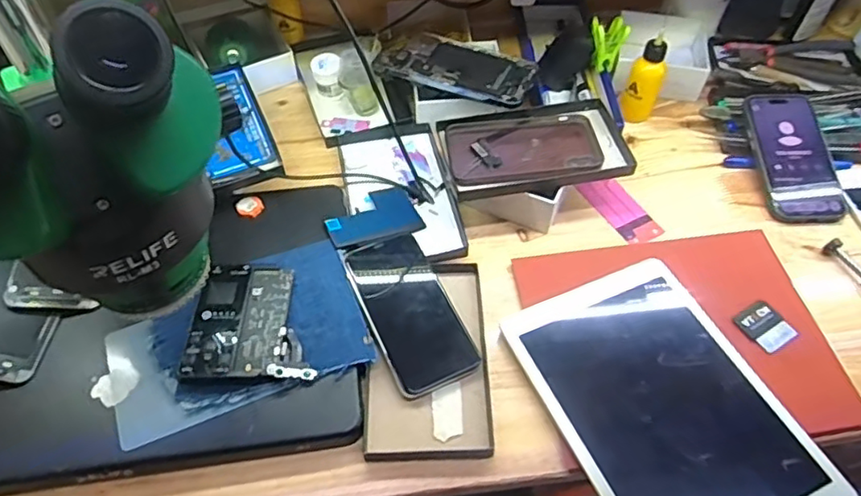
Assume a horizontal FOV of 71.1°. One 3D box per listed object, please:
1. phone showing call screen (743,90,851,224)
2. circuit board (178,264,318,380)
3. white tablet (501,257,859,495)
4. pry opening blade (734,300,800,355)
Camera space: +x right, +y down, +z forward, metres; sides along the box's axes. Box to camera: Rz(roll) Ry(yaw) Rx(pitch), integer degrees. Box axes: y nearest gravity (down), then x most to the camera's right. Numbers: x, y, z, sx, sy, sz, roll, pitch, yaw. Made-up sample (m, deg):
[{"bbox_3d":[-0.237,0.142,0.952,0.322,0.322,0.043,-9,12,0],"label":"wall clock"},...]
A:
[{"bbox_3d":[0.381,-0.100,0.636,0.073,0.019,0.159,-7,70,9],"label":"phone showing call screen"},{"bbox_3d":[-0.148,0.060,0.504,0.096,0.014,0.105,1,53,-5],"label":"circuit board"},{"bbox_3d":[0.185,0.123,0.481,0.171,0.014,0.243,-21,55,-12],"label":"white tablet"},{"bbox_3d":[0.291,0.068,0.524,0.040,0.004,0.043,-28,50,-12],"label":"pry opening blade"}]

